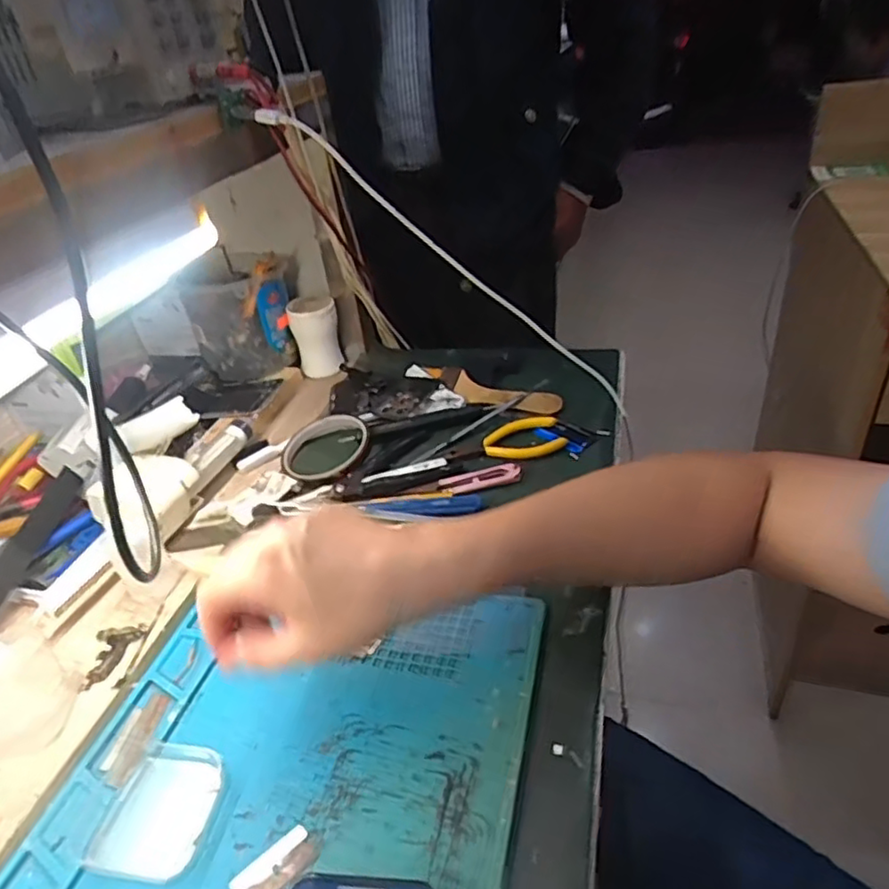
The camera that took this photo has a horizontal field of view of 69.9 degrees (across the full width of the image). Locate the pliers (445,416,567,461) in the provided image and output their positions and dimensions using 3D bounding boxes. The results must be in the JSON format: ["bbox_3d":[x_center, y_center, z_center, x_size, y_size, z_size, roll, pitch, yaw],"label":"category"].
[{"bbox_3d":[0.056,-0.003,0.577,0.103,0.010,0.049,-11,35,-6],"label":"pliers"}]

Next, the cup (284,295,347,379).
[{"bbox_3d":[-0.147,-0.126,0.737,0.054,0.075,0.048,-14,35,-10],"label":"cup"}]

